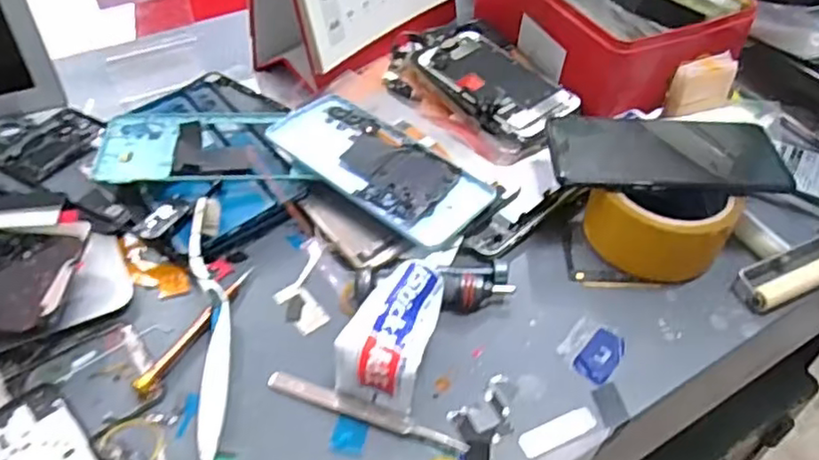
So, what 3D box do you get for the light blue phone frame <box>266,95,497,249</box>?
[{"bbox_3d":[-0.026,-0.048,0.467,0.166,0.008,0.076,34,52,24],"label":"light blue phone frame"}]

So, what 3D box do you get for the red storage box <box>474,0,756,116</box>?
[{"bbox_3d":[0.179,-0.209,0.585,0.151,0.087,0.210,-22,50,-21],"label":"red storage box"}]

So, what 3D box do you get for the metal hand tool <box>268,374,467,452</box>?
[{"bbox_3d":[-0.026,0.102,0.363,0.118,0.008,0.011,17,47,15],"label":"metal hand tool"}]

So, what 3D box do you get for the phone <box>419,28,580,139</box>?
[{"bbox_3d":[0.071,-0.123,0.537,0.077,0.017,0.136,-23,50,-22],"label":"phone"}]

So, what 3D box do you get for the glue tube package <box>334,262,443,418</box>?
[{"bbox_3d":[-0.007,0.056,0.373,0.045,0.038,0.077,17,47,14],"label":"glue tube package"}]

